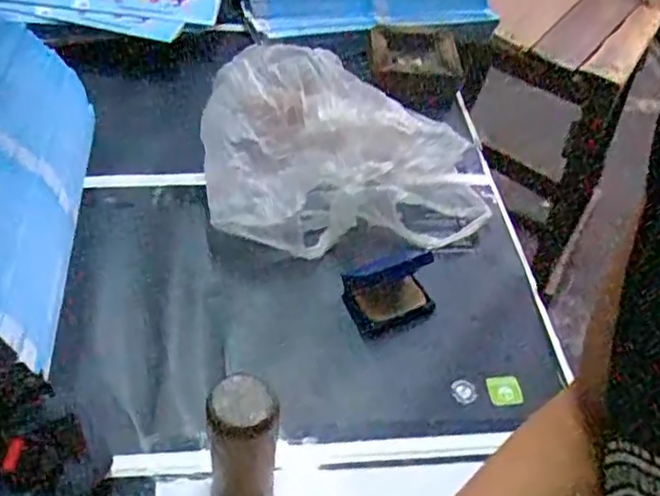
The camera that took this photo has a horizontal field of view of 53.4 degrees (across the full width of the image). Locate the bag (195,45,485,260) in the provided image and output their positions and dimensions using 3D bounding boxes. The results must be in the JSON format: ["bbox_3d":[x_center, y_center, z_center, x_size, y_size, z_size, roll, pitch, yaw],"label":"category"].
[{"bbox_3d":[0.006,-0.099,0.623,0.246,0.087,0.198,-6,49,-12],"label":"bag"}]

